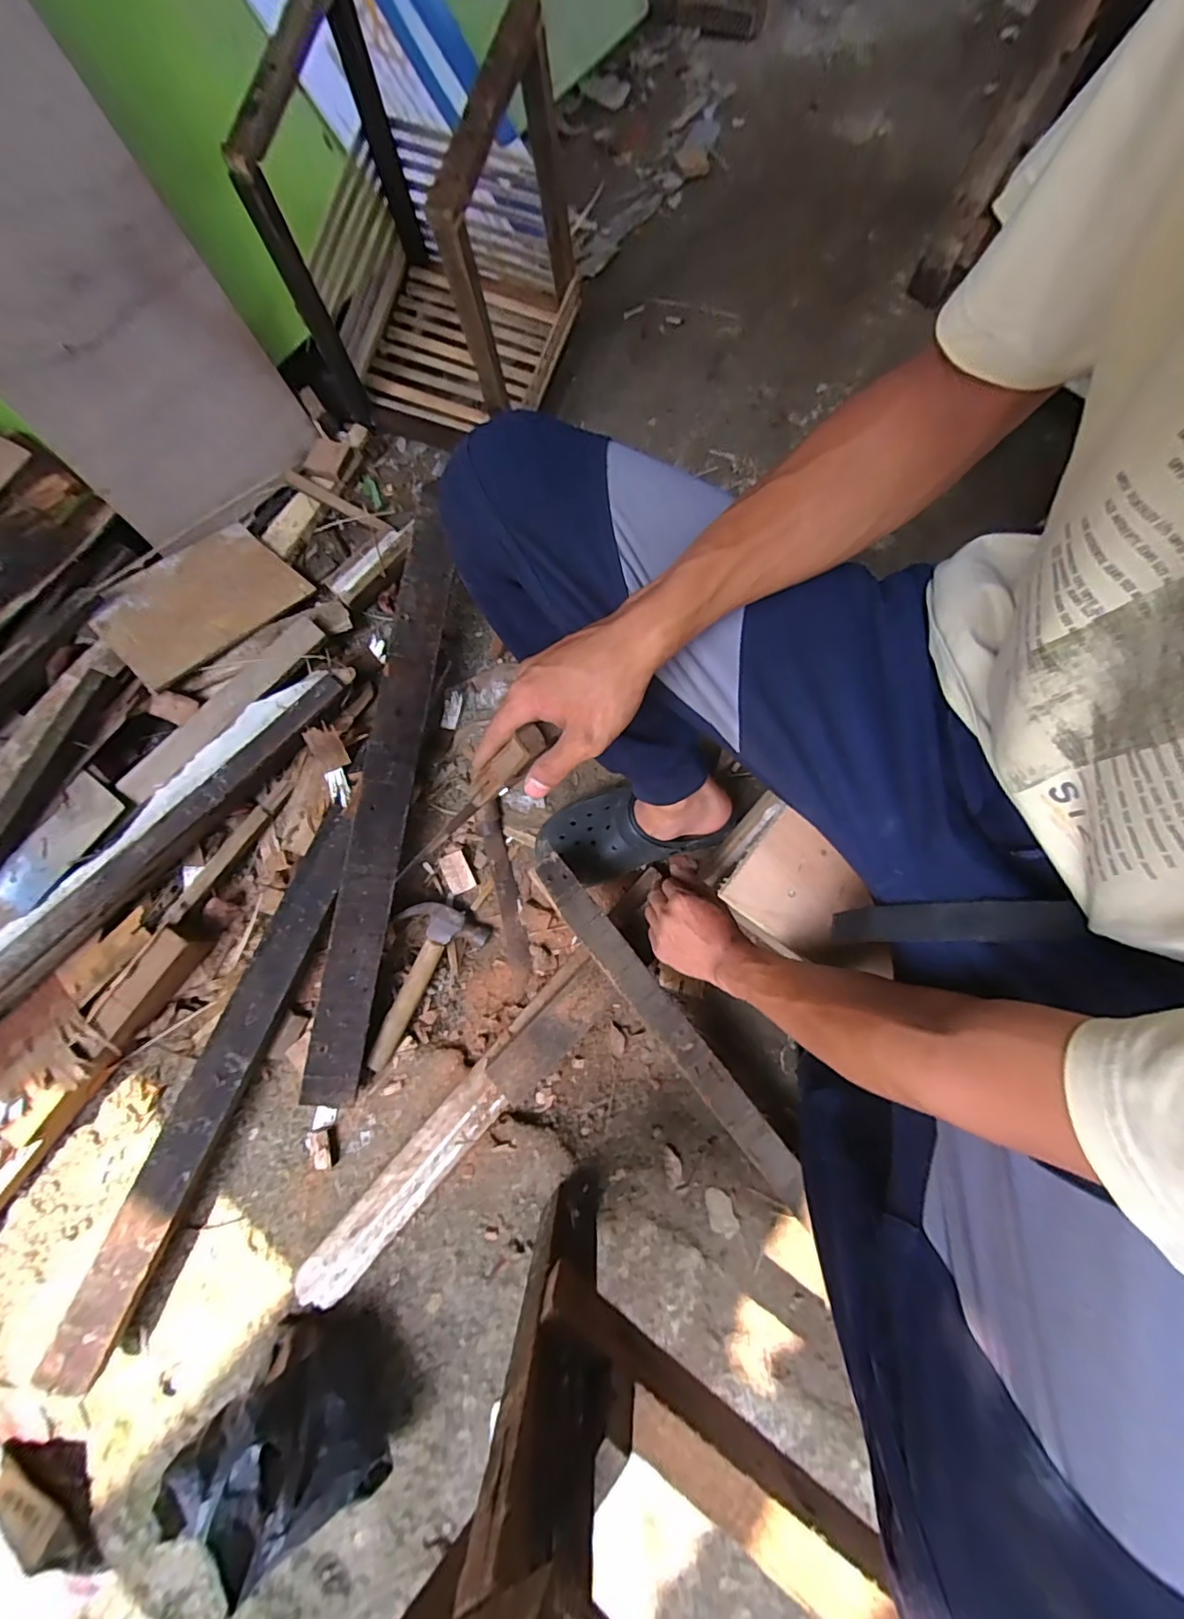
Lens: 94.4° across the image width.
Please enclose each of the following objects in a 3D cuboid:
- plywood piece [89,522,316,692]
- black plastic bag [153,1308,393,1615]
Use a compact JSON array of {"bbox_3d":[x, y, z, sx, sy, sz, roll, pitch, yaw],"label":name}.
[{"bbox_3d":[-0.581,-0.310,0.811,0.164,0.013,0.262,46,71,-2],"label":"plywood piece"},{"bbox_3d":[-0.295,0.637,0.559,0.169,0.161,0.134,32,80,8],"label":"black plastic bag"}]

